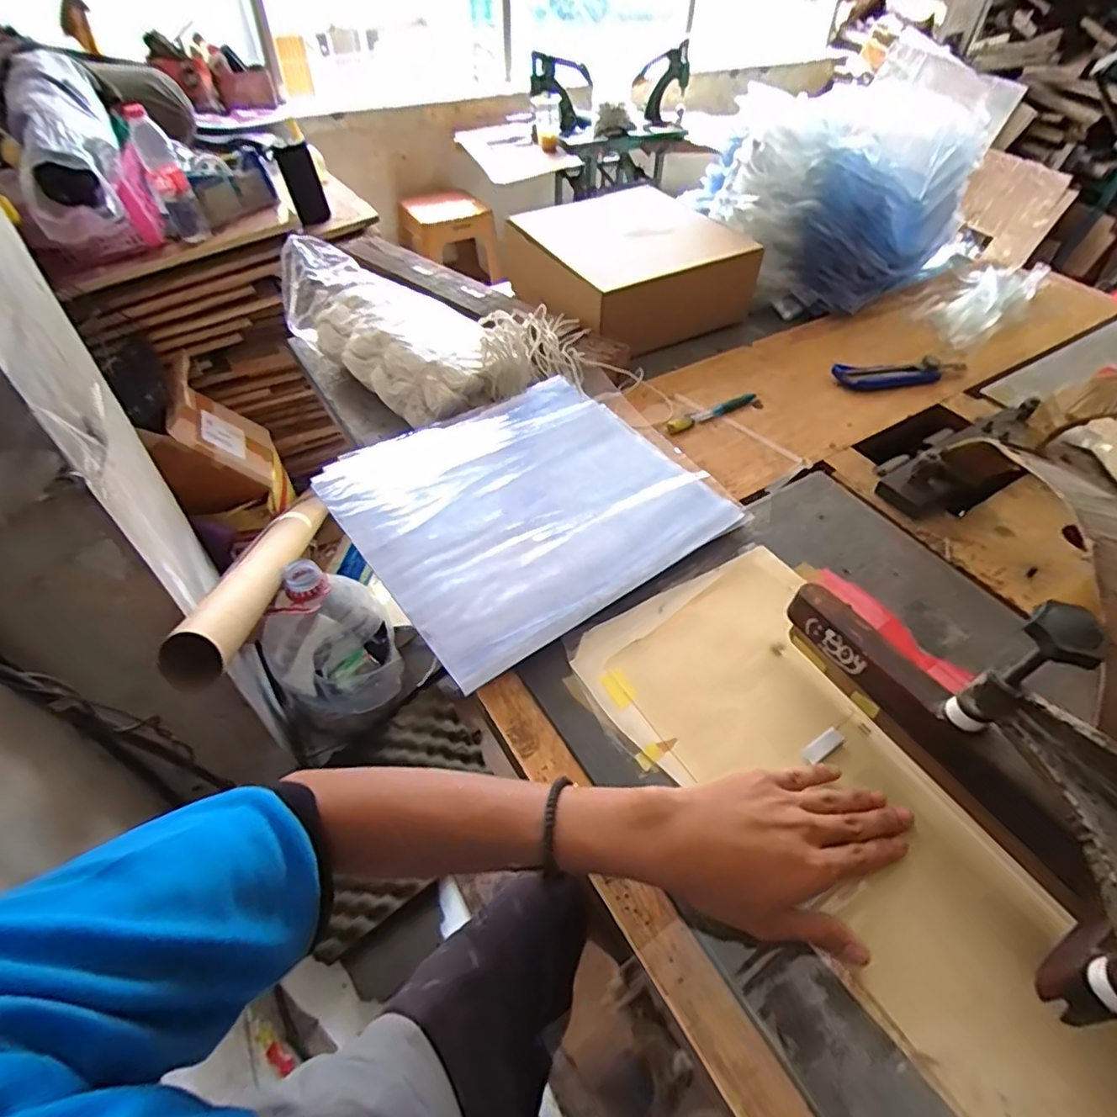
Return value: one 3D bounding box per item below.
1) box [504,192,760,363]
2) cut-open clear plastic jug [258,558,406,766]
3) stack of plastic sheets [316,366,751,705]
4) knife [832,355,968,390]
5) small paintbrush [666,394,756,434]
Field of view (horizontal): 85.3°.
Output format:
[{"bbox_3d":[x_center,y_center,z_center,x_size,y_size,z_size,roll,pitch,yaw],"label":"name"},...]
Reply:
[{"bbox_3d":[0.103,-0.414,0.849,0.276,0.092,0.272,-23,54,-20],"label":"box"},{"bbox_3d":[-0.439,0.150,1.145,0.236,0.266,0.241,-23,54,-20],"label":"cut-open clear plastic jug"},{"bbox_3d":[-0.031,-0.059,0.573,0.306,0.016,0.286,-29,56,-24],"label":"stack of plastic sheets"},{"bbox_3d":[0.435,-0.232,0.761,0.184,0.023,0.039,-7,50,-8],"label":"knife"},{"bbox_3d":[0.175,-0.168,0.697,0.121,0.009,0.017,-24,54,-20],"label":"small paintbrush"}]

